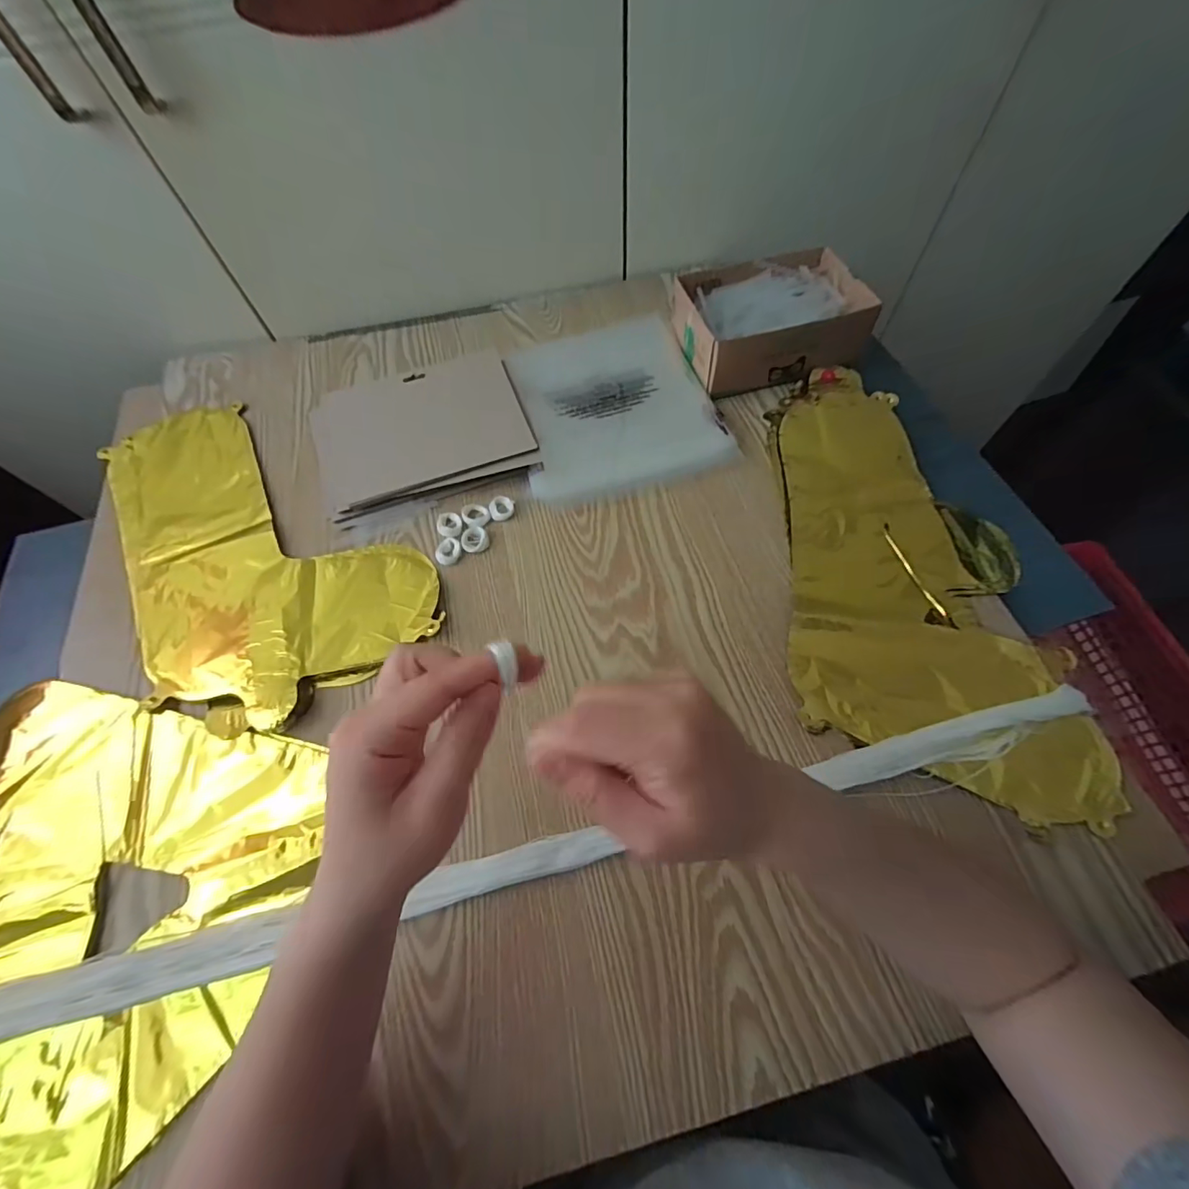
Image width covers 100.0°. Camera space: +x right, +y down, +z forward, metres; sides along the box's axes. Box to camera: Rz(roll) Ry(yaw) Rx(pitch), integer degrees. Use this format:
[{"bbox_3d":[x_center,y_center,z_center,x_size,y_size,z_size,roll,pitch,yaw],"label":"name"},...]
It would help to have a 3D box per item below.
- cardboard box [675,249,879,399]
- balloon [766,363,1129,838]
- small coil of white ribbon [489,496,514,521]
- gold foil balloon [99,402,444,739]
[{"bbox_3d":[0.193,-0.308,0.559,0.189,0.058,0.145,-20,64,-7],"label":"cardboard box"},{"bbox_3d":[0.274,-0.039,0.441,0.207,0.011,0.427,2,63,4],"label":"balloon"},{"bbox_3d":[-0.091,-0.085,0.492,0.024,0.004,0.028,-1,63,2],"label":"small coil of white ribbon"},{"bbox_3d":[-0.336,-0.060,0.485,0.229,0.016,0.406,-36,67,-15],"label":"gold foil balloon"}]

